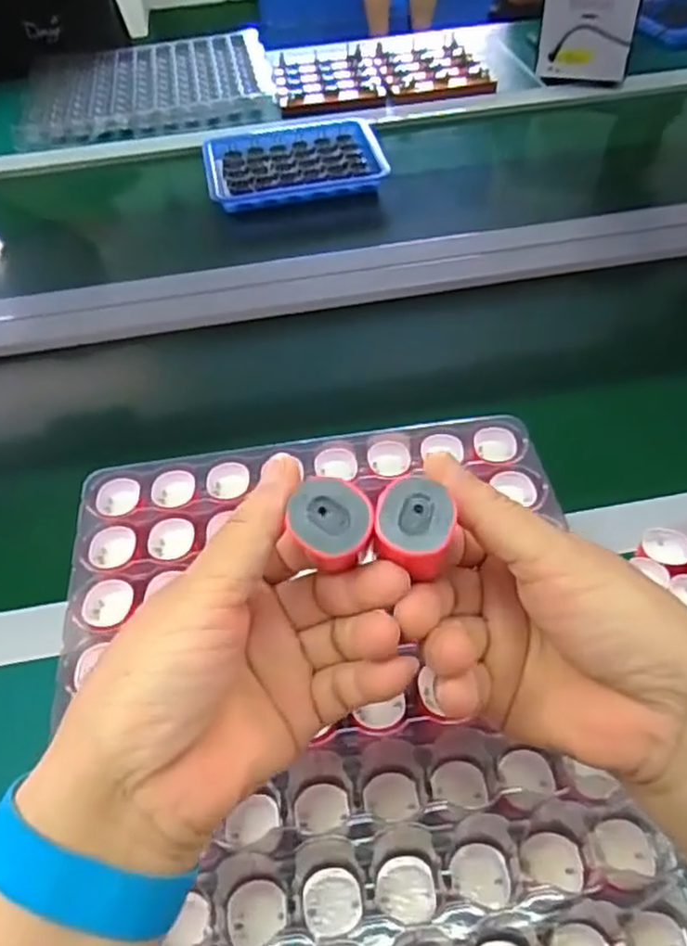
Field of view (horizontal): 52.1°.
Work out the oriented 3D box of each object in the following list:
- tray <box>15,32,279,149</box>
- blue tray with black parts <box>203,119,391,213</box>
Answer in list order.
[{"bbox_3d":[-0.297,-0.585,1.058,0.358,0.045,0.280,-12,50,-8],"label":"tray"},{"bbox_3d":[-0.061,-0.393,0.886,0.218,0.030,0.165,-11,50,-7],"label":"blue tray with black parts"}]

